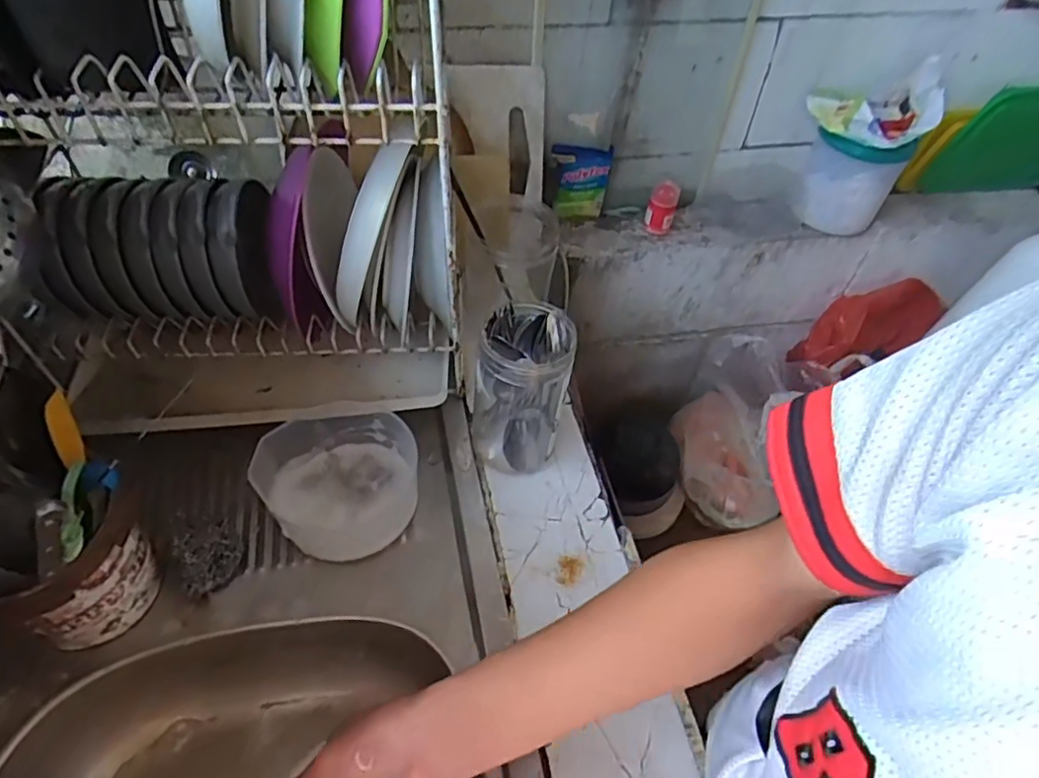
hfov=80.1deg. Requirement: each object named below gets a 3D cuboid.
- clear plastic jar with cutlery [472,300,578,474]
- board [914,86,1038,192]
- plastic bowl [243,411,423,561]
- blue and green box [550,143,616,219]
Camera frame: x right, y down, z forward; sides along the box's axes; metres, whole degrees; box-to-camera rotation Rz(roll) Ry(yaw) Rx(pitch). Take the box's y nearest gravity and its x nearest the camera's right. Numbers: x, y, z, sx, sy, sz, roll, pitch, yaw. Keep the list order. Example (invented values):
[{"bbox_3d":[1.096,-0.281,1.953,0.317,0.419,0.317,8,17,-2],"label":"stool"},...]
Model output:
[{"bbox_3d":[0.000,0.003,0.612,0.086,0.173,0.086,3,48,-4],"label":"clear plastic jar with cutlery"},{"bbox_3d":[0.836,-0.406,1.018,0.306,0.189,0.012,-5,59,-14],"label":"board"},{"bbox_3d":[-0.174,0.089,0.599,0.143,0.063,0.138,3,48,-4],"label":"plastic bowl"},{"bbox_3d":[0.089,-0.316,0.942,0.089,0.100,0.048,10,48,3],"label":"blue and green box"}]

